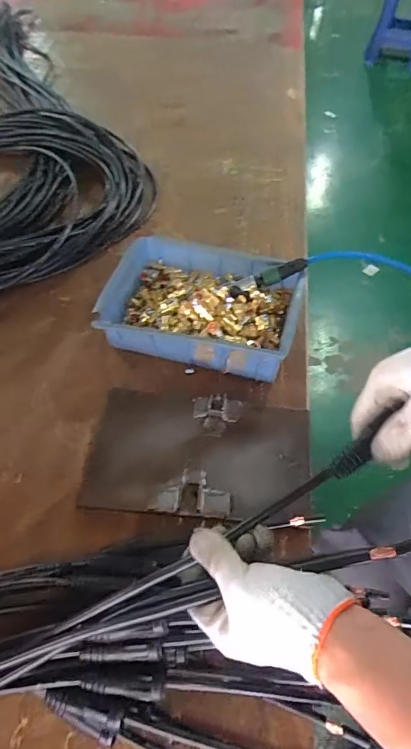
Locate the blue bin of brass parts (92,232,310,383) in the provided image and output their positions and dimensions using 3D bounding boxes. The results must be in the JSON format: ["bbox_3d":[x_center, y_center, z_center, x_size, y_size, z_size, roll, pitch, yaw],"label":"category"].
[{"bbox_3d":[-0.004,-0.116,0.712,0.288,0.079,0.224,12,57,10],"label":"blue bin of brass parts"}]

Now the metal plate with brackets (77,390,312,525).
[{"bbox_3d":[-0.008,0.106,0.598,0.291,0.022,0.175,4,56,4],"label":"metal plate with brackets"}]

